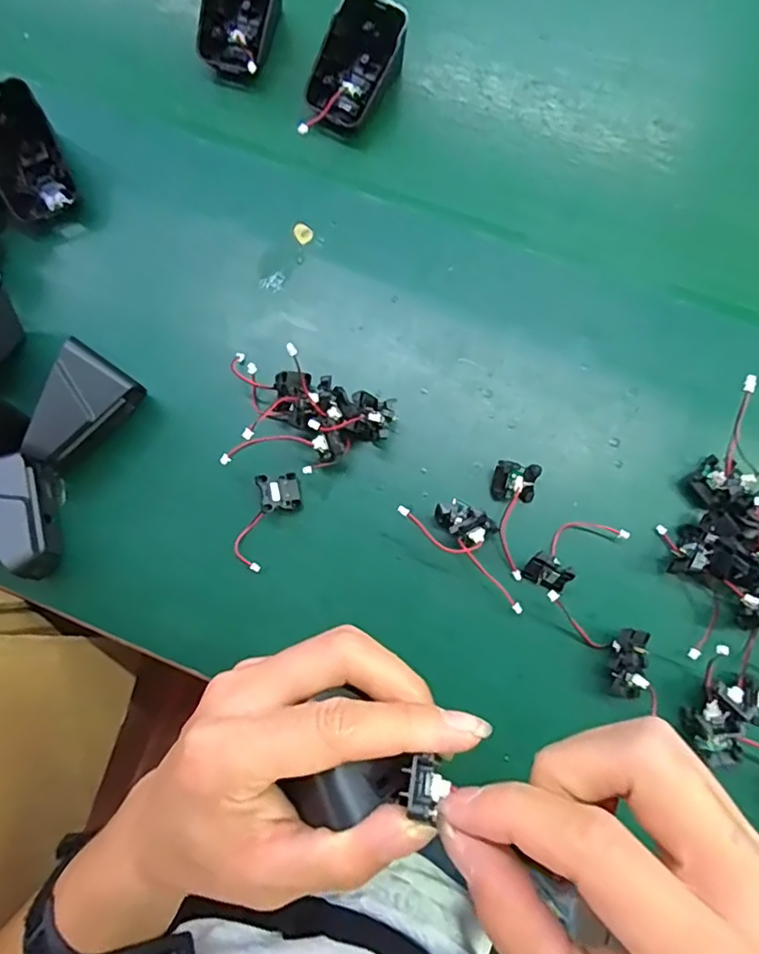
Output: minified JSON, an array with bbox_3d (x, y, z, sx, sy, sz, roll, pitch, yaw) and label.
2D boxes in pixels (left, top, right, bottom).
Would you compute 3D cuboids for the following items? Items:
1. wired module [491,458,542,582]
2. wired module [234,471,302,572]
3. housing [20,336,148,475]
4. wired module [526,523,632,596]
[{"bbox_3d":[0.071,0.023,0.312,0.023,0.014,0.060,9,82,2],"label":"wired module"},{"bbox_3d":[-0.062,0.023,0.319,0.025,0.014,0.056,19,83,3],"label":"wired module"},{"bbox_3d":[-0.163,-0.033,0.315,0.032,0.048,0.064,33,84,5],"label":"housing"},{"bbox_3d":[0.103,0.039,0.307,0.054,0.017,0.024,-39,84,-5],"label":"wired module"}]

